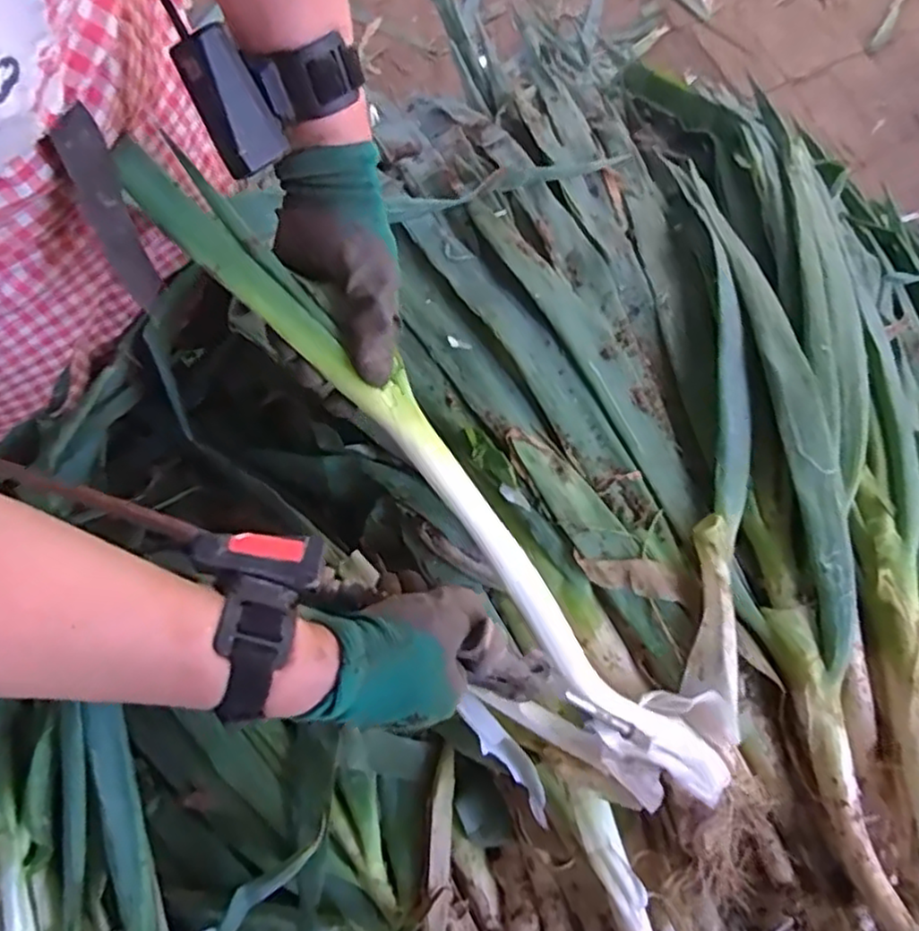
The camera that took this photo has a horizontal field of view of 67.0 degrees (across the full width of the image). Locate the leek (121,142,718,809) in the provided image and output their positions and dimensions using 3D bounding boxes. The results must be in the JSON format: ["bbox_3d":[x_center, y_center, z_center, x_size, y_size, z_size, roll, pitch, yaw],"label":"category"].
[{"bbox_3d":[-0.004,0.026,0.459,0.049,0.030,0.577,-42,99,-11],"label":"leek"}]

